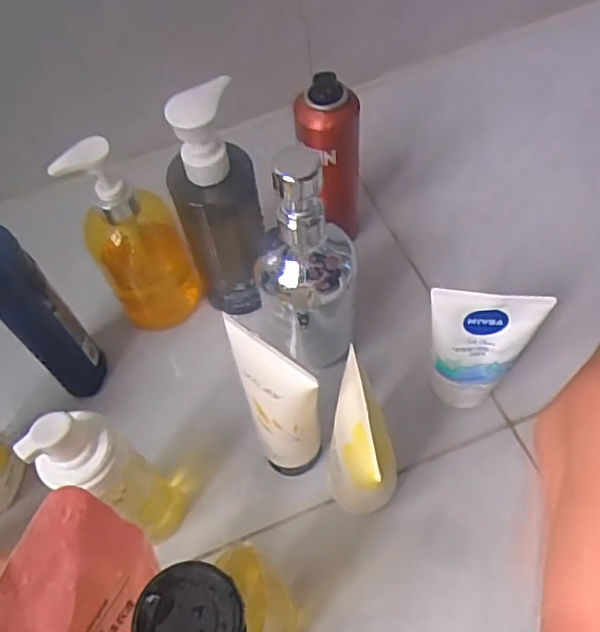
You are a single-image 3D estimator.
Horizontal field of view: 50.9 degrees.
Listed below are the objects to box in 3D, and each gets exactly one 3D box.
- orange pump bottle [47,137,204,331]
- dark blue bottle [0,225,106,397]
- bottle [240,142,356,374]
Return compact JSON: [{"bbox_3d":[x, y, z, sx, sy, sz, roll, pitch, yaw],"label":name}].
[{"bbox_3d":[-0.126,-0.060,0.488,0.065,0.195,0.055,-21,60,-8],"label":"orange pump bottle"},{"bbox_3d":[-0.187,0.005,0.465,0.041,0.178,0.048,-37,63,-16],"label":"dark blue bottle"},{"bbox_3d":[0.002,-0.039,0.433,0.071,0.177,0.060,0,60,5],"label":"bottle"}]

